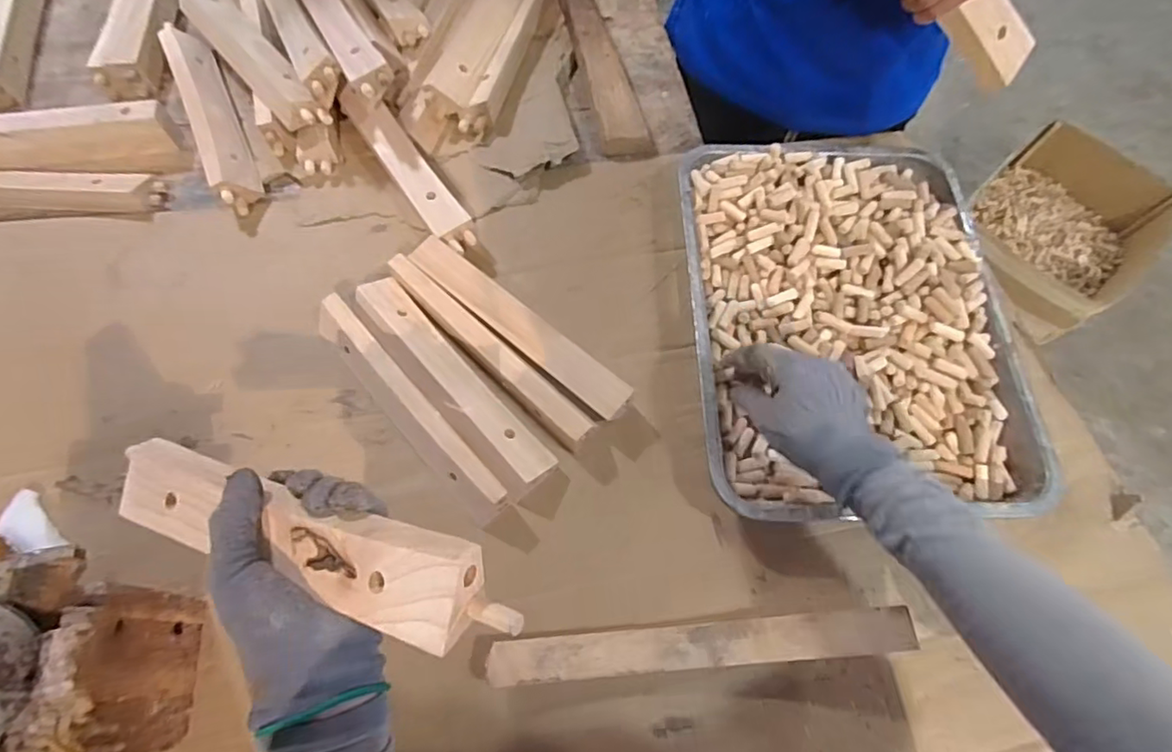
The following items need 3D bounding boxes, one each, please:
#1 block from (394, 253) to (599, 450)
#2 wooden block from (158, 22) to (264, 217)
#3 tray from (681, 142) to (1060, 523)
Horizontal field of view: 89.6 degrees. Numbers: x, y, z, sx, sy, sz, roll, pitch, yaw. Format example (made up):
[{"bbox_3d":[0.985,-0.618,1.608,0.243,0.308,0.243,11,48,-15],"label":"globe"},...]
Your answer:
[{"bbox_3d":[-0.092,-0.022,0.540,0.241,0.035,0.031,41,72,15],"label":"block"},{"bbox_3d":[-0.405,-0.284,0.640,0.041,0.039,0.268,-25,70,-11],"label":"wooden block"},{"bbox_3d":[0.241,-0.060,0.552,0.282,0.040,0.380,0,67,-1],"label":"tray"}]

